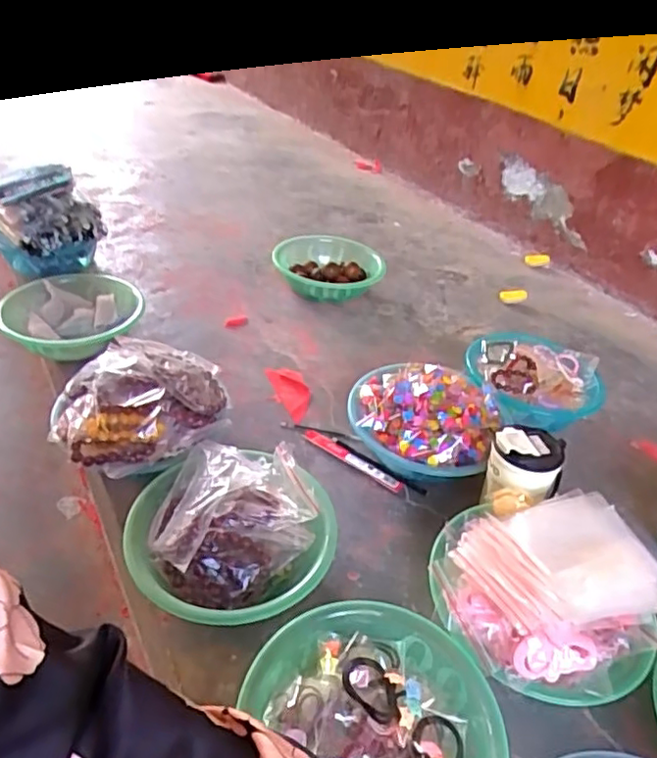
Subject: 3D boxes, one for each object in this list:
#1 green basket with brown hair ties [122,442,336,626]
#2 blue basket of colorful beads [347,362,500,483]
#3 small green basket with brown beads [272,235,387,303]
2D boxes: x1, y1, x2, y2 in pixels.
[{"bbox_3d":[-0.116,0.187,0.707,0.234,0.094,0.228,7,36,0],"label":"green basket with brown hair ties"},{"bbox_3d":[0.133,0.067,0.883,0.212,0.115,0.185,18,38,15],"label":"blue basket of colorful beads"},{"bbox_3d":[-0.002,-0.233,1.303,0.239,0.075,0.243,11,36,6],"label":"small green basket with brown beads"}]

